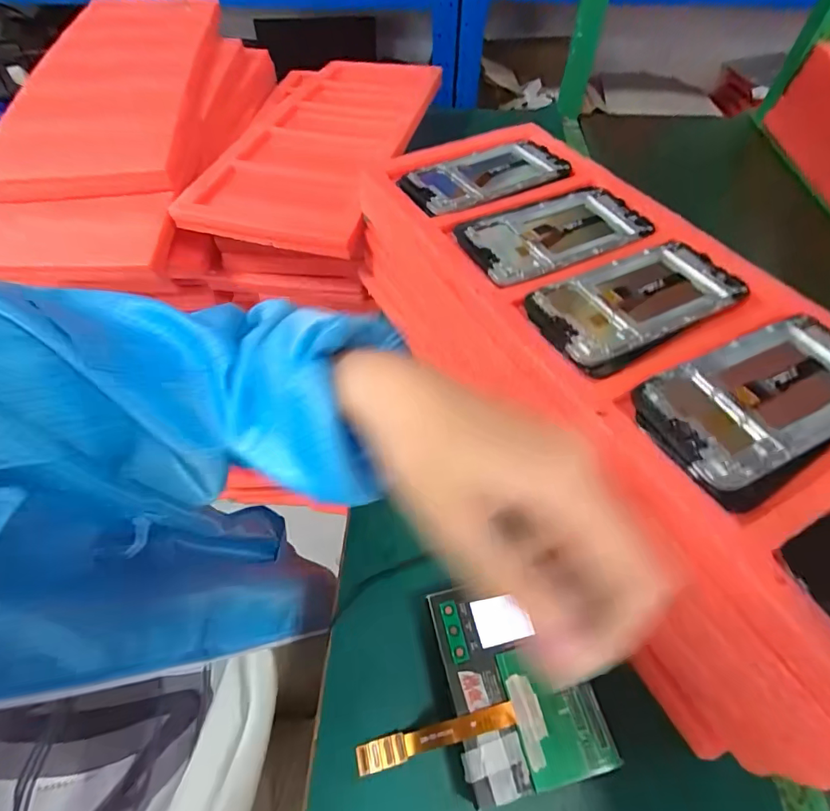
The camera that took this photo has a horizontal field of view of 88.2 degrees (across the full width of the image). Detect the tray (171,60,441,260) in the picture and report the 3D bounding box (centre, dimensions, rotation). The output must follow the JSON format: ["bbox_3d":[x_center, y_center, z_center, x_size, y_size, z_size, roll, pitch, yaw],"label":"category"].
[{"bbox_3d":[-0.126,-0.410,0.625,0.261,0.043,0.553,7,53,4],"label":"tray"}]

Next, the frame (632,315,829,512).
[{"bbox_3d":[0.211,-0.007,0.257,0.159,0.007,0.080,-26,59,-17],"label":"frame"}]

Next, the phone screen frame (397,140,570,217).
[{"bbox_3d":[0.067,-0.221,0.411,0.157,0.009,0.077,-26,59,-17],"label":"phone screen frame"}]

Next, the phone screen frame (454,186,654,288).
[{"bbox_3d":[0.116,-0.145,0.357,0.156,0.008,0.080,-23,58,-15],"label":"phone screen frame"}]

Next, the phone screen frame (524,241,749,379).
[{"bbox_3d":[0.160,-0.080,0.307,0.158,0.008,0.079,-26,59,-18],"label":"phone screen frame"}]

